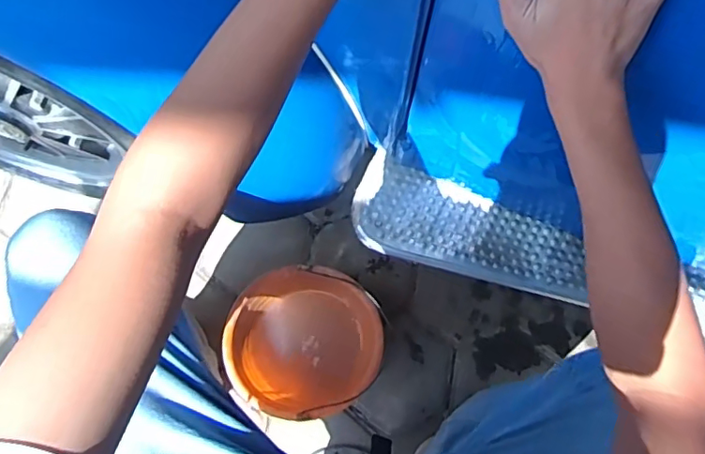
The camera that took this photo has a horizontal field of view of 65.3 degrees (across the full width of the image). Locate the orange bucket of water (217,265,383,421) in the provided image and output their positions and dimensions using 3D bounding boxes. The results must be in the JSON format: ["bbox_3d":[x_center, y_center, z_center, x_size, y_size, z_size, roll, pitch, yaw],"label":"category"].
[{"bbox_3d":[-0.079,0.192,0.920,0.235,0.127,0.231,0,73,-1],"label":"orange bucket of water"}]

